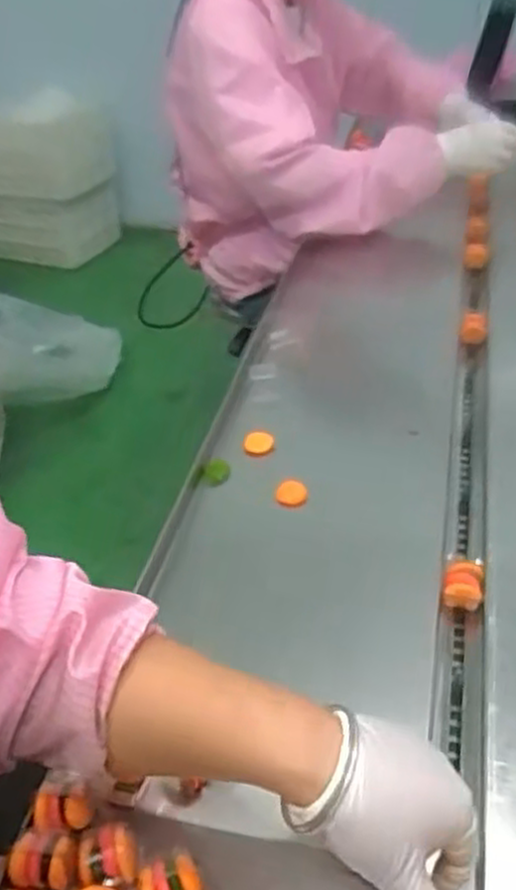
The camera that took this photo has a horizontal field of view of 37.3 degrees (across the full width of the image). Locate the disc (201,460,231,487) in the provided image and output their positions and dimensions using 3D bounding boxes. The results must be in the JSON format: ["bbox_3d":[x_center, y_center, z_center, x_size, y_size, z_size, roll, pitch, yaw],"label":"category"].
[{"bbox_3d":[-0.042,0.027,0.750,0.028,0.031,0.010,-5,34,-4],"label":"disc"}]

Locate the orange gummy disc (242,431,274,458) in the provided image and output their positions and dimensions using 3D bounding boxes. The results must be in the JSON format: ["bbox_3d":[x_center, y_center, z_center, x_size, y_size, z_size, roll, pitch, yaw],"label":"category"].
[{"bbox_3d":[0.000,0.000,0.773,0.033,0.025,0.011,7,35,14],"label":"orange gummy disc"}]

